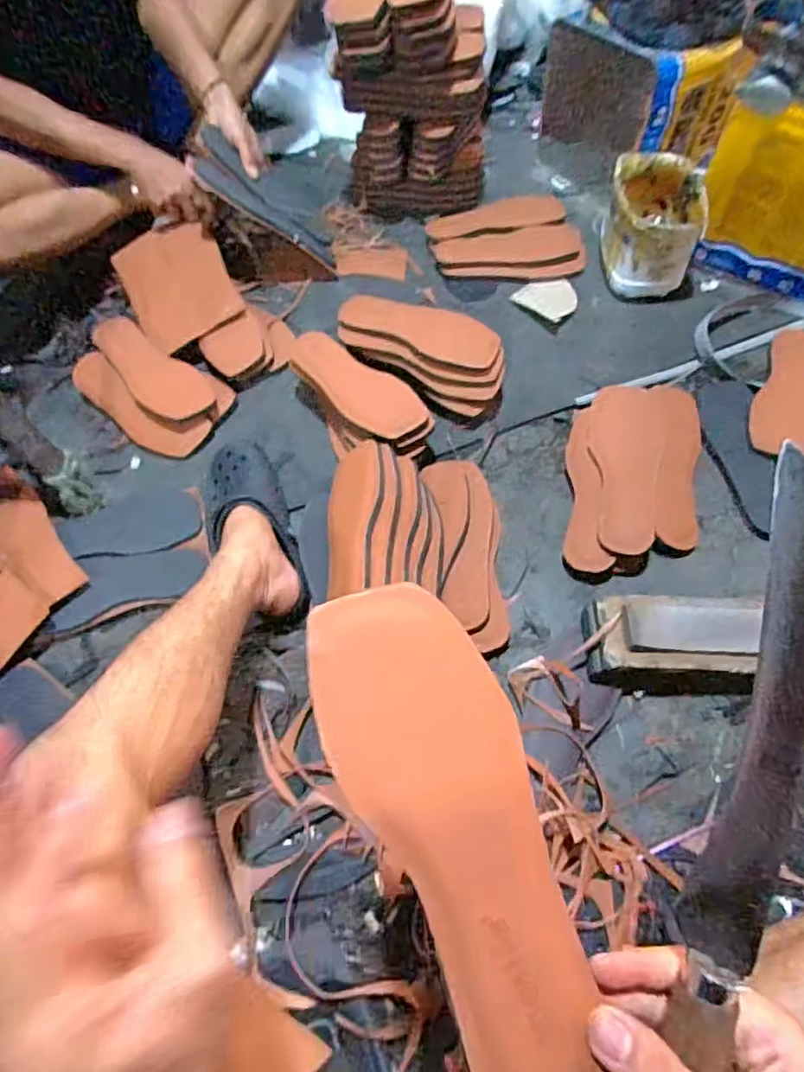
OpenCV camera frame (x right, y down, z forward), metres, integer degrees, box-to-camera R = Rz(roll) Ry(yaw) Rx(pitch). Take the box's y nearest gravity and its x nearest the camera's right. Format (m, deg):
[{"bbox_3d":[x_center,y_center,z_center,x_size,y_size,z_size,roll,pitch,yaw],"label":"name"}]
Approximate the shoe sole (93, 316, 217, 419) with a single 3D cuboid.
[{"bbox_3d":[-0.382,-0.252,0.859,0.220,0.008,0.092,38,66,8],"label":"shoe sole"}]

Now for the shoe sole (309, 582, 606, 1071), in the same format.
[{"bbox_3d":[0.022,0.133,0.264,0.087,0.012,0.223,-14,73,-11],"label":"shoe sole"}]

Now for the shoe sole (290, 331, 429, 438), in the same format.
[{"bbox_3d":[-0.066,-0.219,0.802,0.099,0.023,0.254,-36,64,-14],"label":"shoe sole"}]

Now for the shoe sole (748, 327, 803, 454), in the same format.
[{"bbox_3d":[0.557,-0.215,0.825,0.088,0.015,0.259,13,61,19],"label":"shoe sole"}]

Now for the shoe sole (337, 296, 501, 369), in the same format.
[{"bbox_3d":[0.024,-0.299,0.823,0.235,0.008,0.066,23,93,12],"label":"shoe sole"}]

